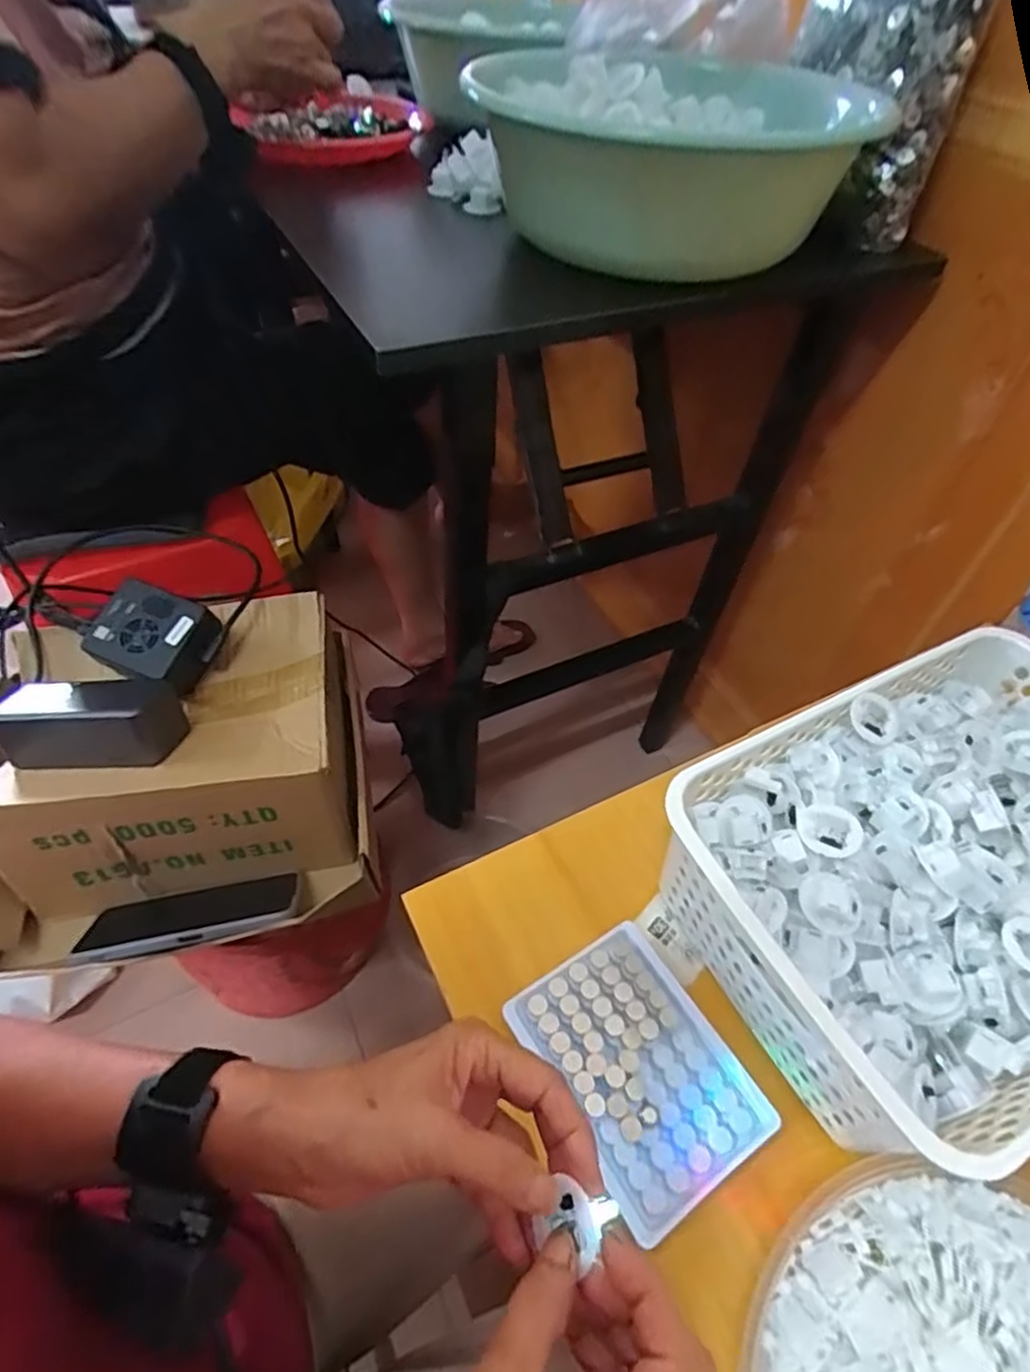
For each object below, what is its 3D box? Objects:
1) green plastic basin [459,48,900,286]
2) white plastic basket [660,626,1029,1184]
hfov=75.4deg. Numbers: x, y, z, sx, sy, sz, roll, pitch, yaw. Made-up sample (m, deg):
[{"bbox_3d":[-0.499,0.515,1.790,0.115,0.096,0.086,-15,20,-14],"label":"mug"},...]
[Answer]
[{"bbox_3d":[0.110,-0.414,0.532,0.276,0.102,0.286,1,51,-1],"label":"green plastic basin"},{"bbox_3d":[0.260,0.105,0.394,0.302,0.102,0.215,-22,55,-19],"label":"white plastic basket"}]

